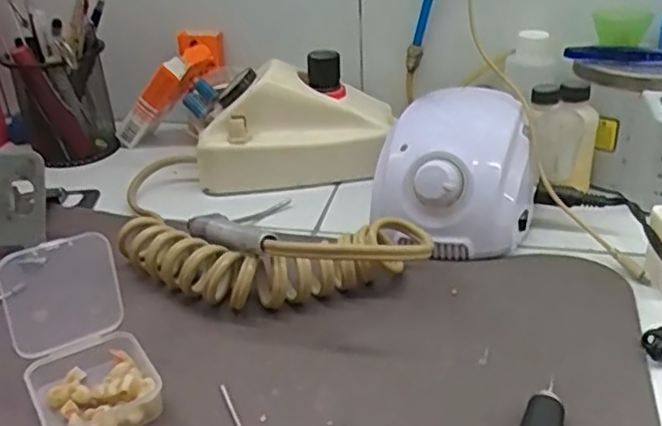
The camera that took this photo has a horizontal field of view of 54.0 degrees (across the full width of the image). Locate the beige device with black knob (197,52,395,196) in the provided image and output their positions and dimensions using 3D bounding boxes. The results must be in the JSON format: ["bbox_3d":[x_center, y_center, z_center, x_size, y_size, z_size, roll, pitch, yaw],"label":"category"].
[{"bbox_3d":[-0.030,-0.076,0.544,0.163,0.085,0.078,-5,28,-4],"label":"beige device with black knob"}]

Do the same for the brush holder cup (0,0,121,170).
[{"bbox_3d":[-0.245,-0.128,0.596,0.091,0.153,0.077,-15,31,-21],"label":"brush holder cup"}]

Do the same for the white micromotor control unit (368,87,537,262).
[{"bbox_3d":[0.090,-0.031,0.462,0.105,0.070,0.146,5,29,14],"label":"white micromotor control unit"}]

